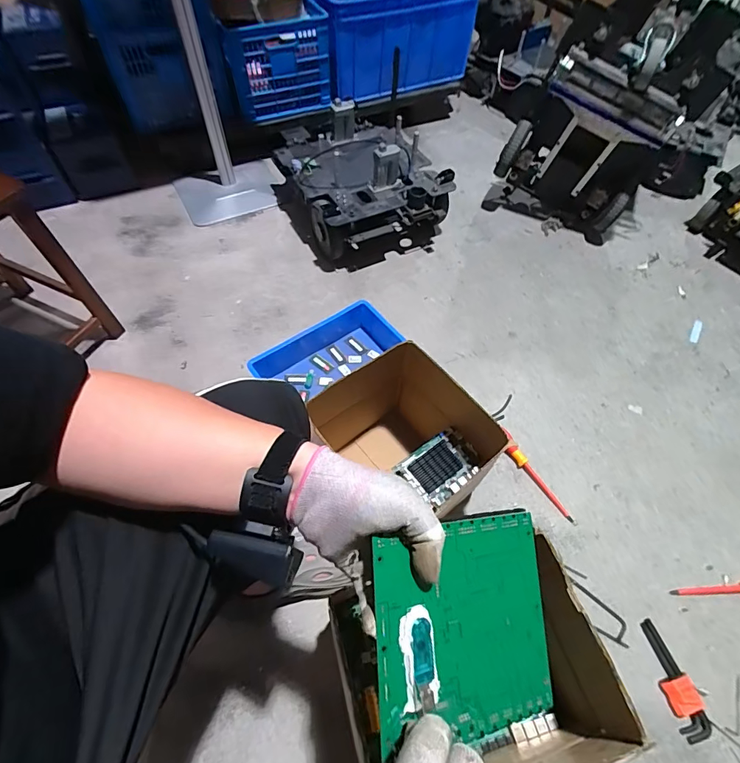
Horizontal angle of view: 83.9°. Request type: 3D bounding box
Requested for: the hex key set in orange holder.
[{"bbox_3d":[0.528,0.520,0.720,0.052,0.023,0.171,-13,56,-9],"label":"hex key set in orange holder"}]

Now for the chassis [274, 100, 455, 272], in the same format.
[{"bbox_3d":[-0.031,-0.683,1.392,0.487,0.285,0.522,-20,61,-14],"label":"chassis"}]

